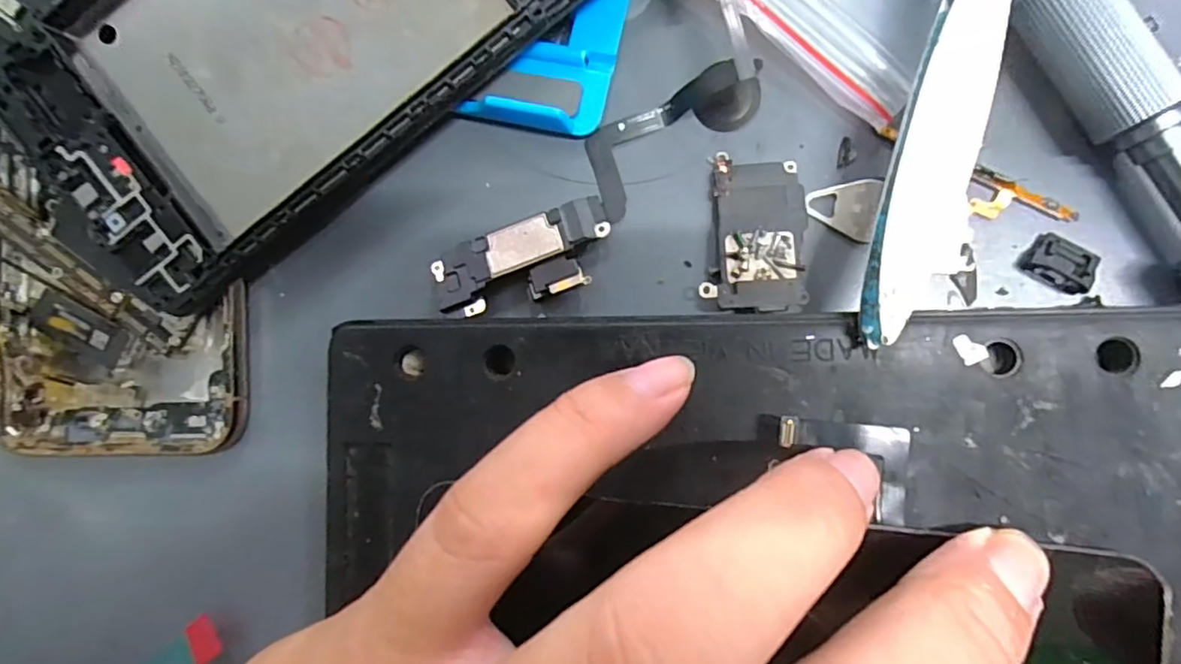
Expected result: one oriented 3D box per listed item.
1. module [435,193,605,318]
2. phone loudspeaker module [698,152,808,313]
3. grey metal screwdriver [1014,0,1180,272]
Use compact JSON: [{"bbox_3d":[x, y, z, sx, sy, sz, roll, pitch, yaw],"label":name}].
[{"bbox_3d":[-0.017,-0.020,0.137,0.043,0.005,0.016,-31,84,5],"label":"module"},{"bbox_3d":[0.037,-0.022,0.129,0.021,0.006,0.035,4,88,8],"label":"phone loudspeaker module"},{"bbox_3d":[0.109,-0.044,0.116,0.014,0.015,0.080,-28,84,5],"label":"grey metal screwdriver"}]

